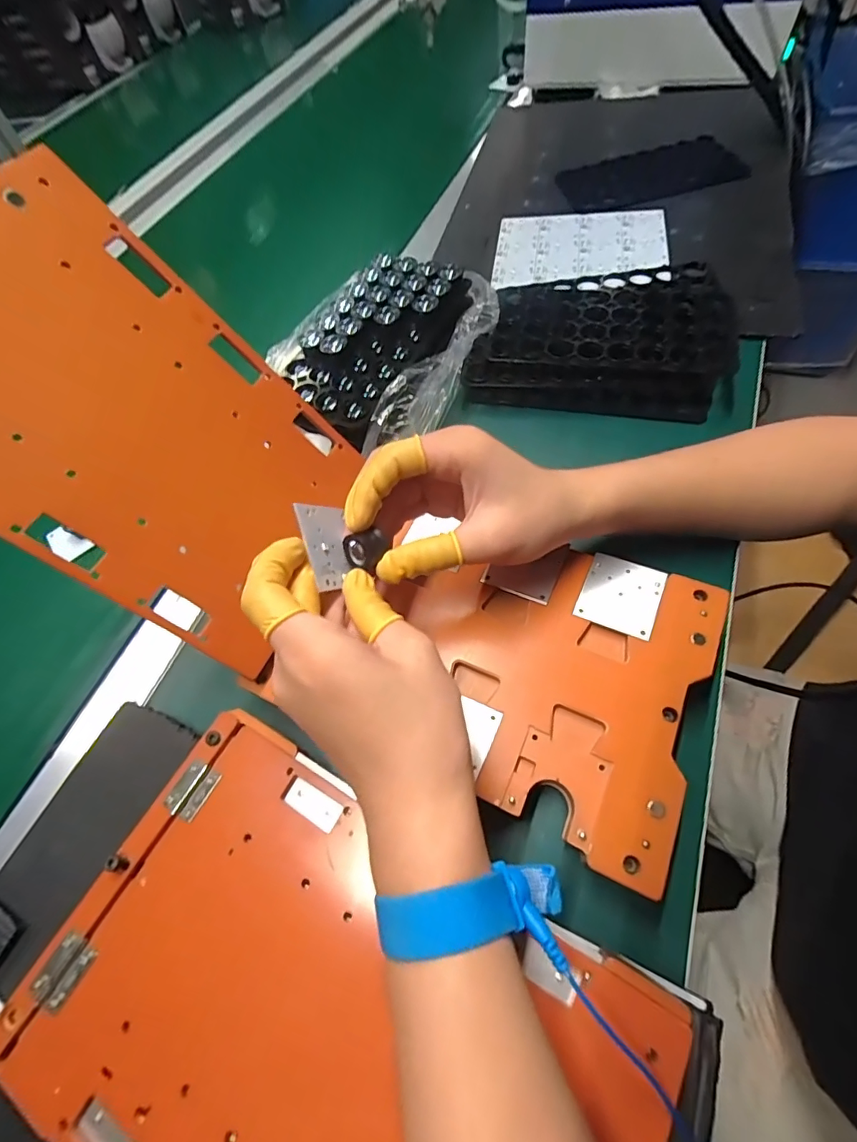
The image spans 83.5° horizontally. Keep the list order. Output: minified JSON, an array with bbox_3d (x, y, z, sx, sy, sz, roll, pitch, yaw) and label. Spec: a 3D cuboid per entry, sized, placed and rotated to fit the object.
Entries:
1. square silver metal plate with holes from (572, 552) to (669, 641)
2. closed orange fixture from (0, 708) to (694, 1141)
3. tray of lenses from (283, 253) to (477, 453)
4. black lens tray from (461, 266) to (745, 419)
[{"bbox_3d":[0.117,0.014,0.290,0.044,0.005,0.047,21,66,19],"label":"square silver metal plate with holes"},{"bbox_3d":[-0.045,0.184,0.193,0.240,0.019,0.162,24,67,20],"label":"closed orange fixture"},{"bbox_3d":[-0.045,-0.202,0.407,0.099,0.029,0.196,25,67,20],"label":"tray of lenses"},{"bbox_3d":[0.145,-0.209,0.418,0.210,0.032,0.153,2,61,9],"label":"black lens tray"}]

